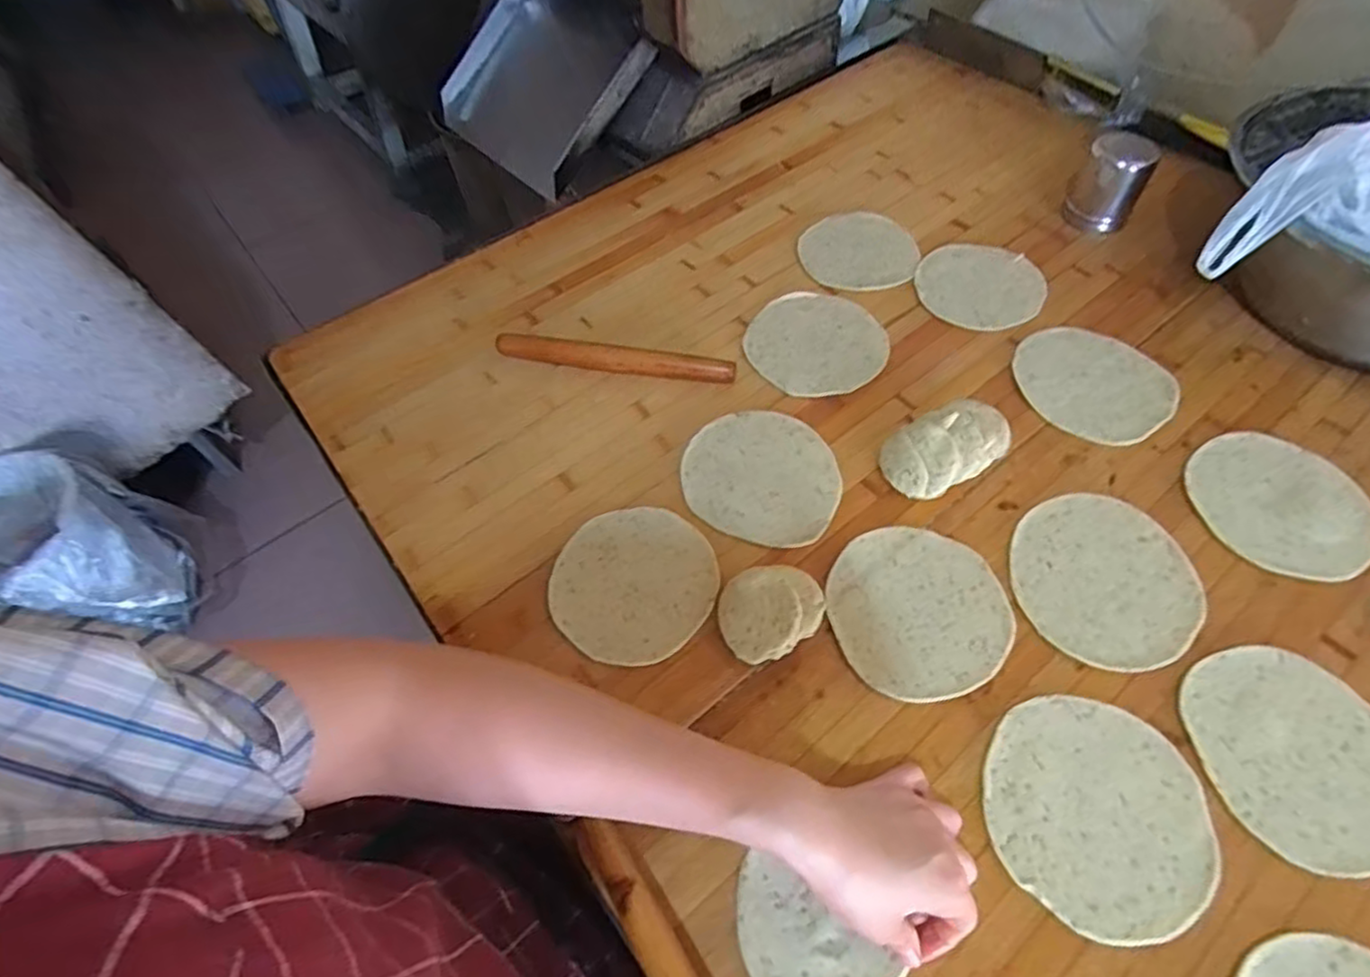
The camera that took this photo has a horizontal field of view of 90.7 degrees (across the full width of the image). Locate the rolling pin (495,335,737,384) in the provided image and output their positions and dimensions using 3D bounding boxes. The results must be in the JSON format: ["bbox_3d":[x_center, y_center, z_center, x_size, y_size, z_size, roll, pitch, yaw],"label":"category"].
[{"bbox_3d":[-0.069,-0.125,0.657,0.236,0.020,0.024,6,58,8],"label":"rolling pin"}]

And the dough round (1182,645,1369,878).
[{"bbox_3d":[0.393,0.167,0.431,0.121,0.004,0.132,-2,57,3],"label":"dough round"}]

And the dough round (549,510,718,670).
[{"bbox_3d":[-0.039,0.073,0.533,0.123,0.006,0.131,-2,57,3],"label":"dough round"}]

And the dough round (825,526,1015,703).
[{"bbox_3d":[0.173,0.088,0.505,0.126,0.004,0.133,-2,57,3],"label":"dough round"}]

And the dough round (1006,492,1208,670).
[{"bbox_3d":[0.315,0.066,0.508,0.125,0.004,0.143,13,59,13],"label":"dough round"}]

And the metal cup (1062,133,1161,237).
[{"bbox_3d":[0.459,-0.332,0.732,0.066,0.081,0.068,27,63,20],"label":"metal cup"}]

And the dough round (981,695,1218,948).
[{"bbox_3d":[0.255,0.199,0.419,0.125,0.004,0.133,-2,57,3],"label":"dough round"}]

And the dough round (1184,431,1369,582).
[{"bbox_3d":[0.470,0.011,0.535,0.121,0.005,0.132,-2,57,3],"label":"dough round"}]

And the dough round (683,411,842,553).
[{"bbox_3d":[0.067,-0.013,0.583,0.132,0.009,0.124,-2,57,3],"label":"dough round"}]

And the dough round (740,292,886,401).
[{"bbox_3d":[0.129,-0.145,0.663,0.128,0.005,0.132,-2,57,3],"label":"dough round"}]

